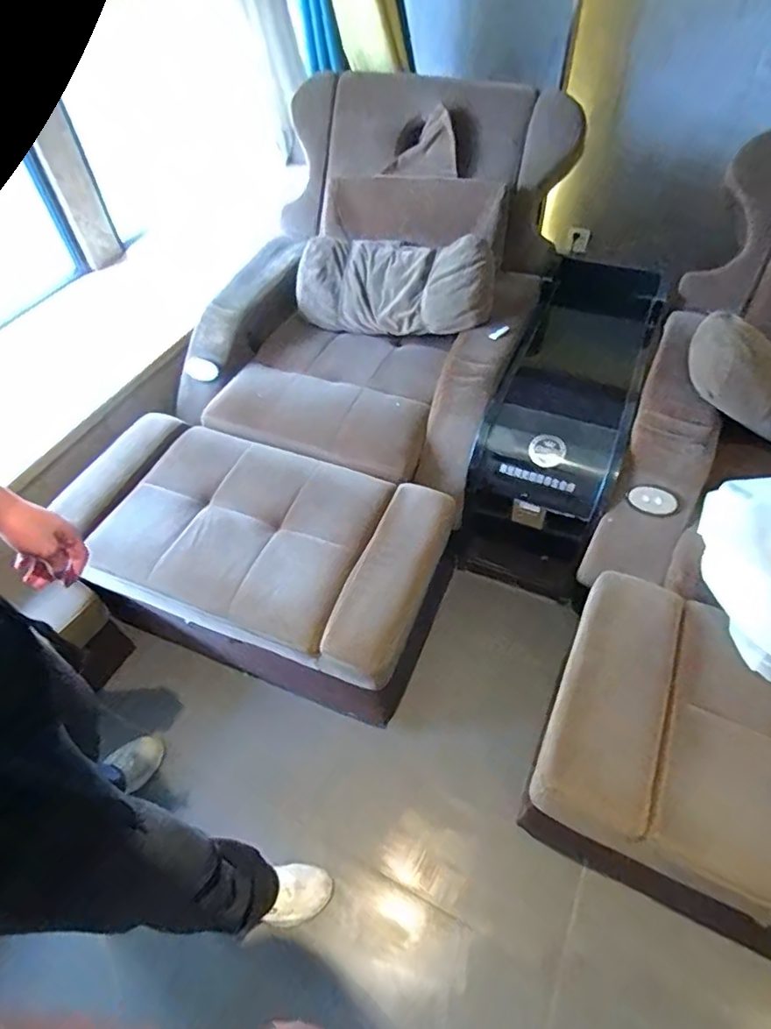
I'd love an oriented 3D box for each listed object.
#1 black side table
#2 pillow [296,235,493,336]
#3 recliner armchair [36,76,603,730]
[{"bbox_3d":[0.517,-0.260,1.612,0.321,0.563,0.825,19,55,17],"label":"black side table"},{"bbox_3d":[0.023,-0.645,1.560,0.577,0.252,0.139,13,22,24],"label":"pillow"},{"bbox_3d":[-0.124,-0.389,1.472,0.832,0.838,1.427,17,55,16],"label":"recliner armchair"}]

